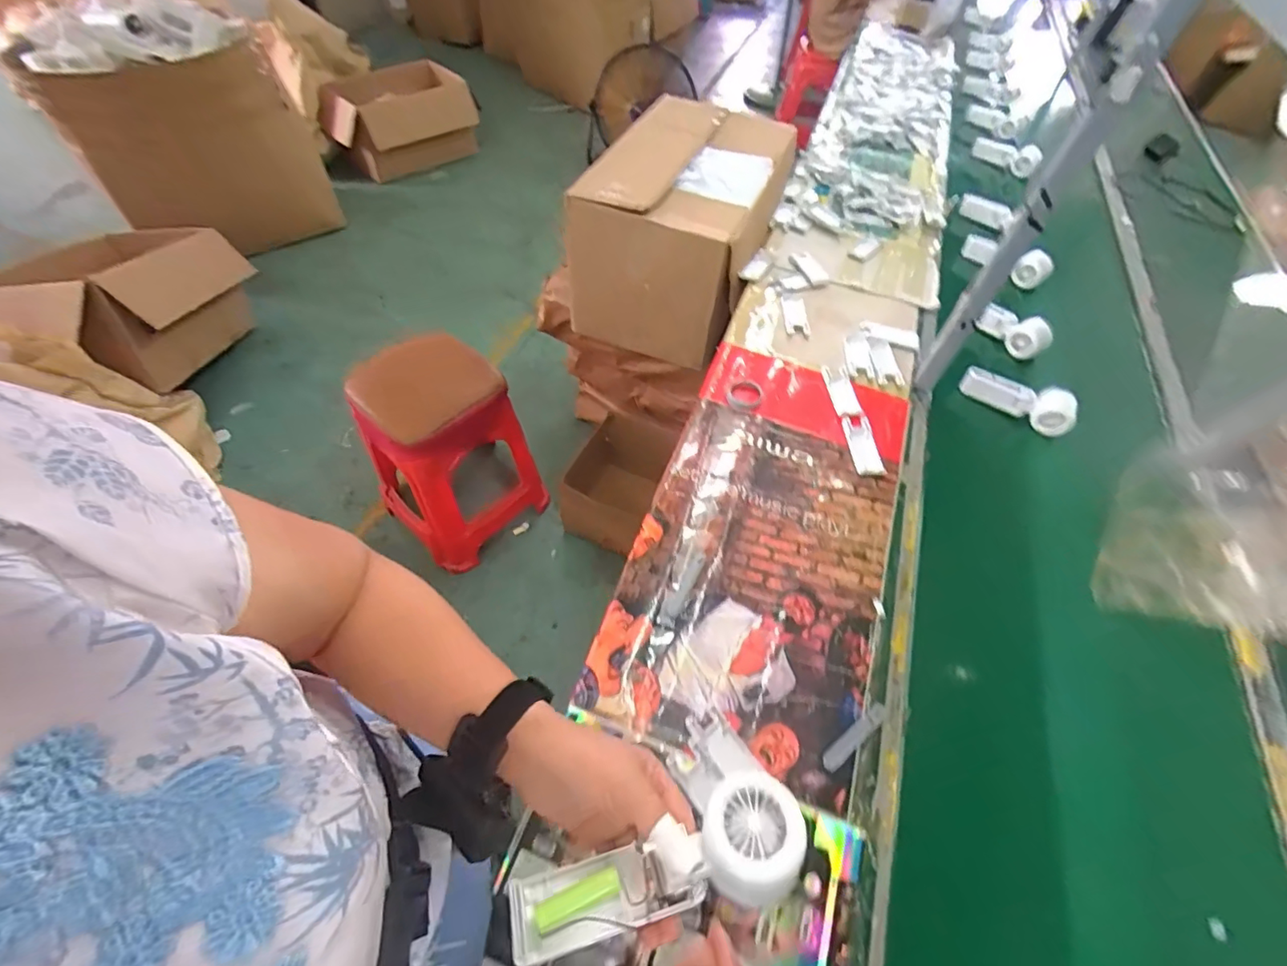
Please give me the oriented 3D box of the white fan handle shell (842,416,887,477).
[{"bbox_3d":[0.331,-0.056,0.816,0.044,0.008,0.107,-2,55,-5],"label":"white fan handle shell"}]

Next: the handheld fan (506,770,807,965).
[{"bbox_3d":[0.009,0.221,0.305,0.168,0.030,0.058,-21,58,-2],"label":"handheld fan"}]

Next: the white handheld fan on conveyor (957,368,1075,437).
[{"bbox_3d":[0.623,-0.140,0.897,0.176,0.067,0.040,33,59,18],"label":"white handheld fan on conveyor"}]

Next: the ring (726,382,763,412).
[{"bbox_3d":[0.163,-0.140,0.867,0.054,0.014,0.060,19,56,10],"label":"ring"}]

